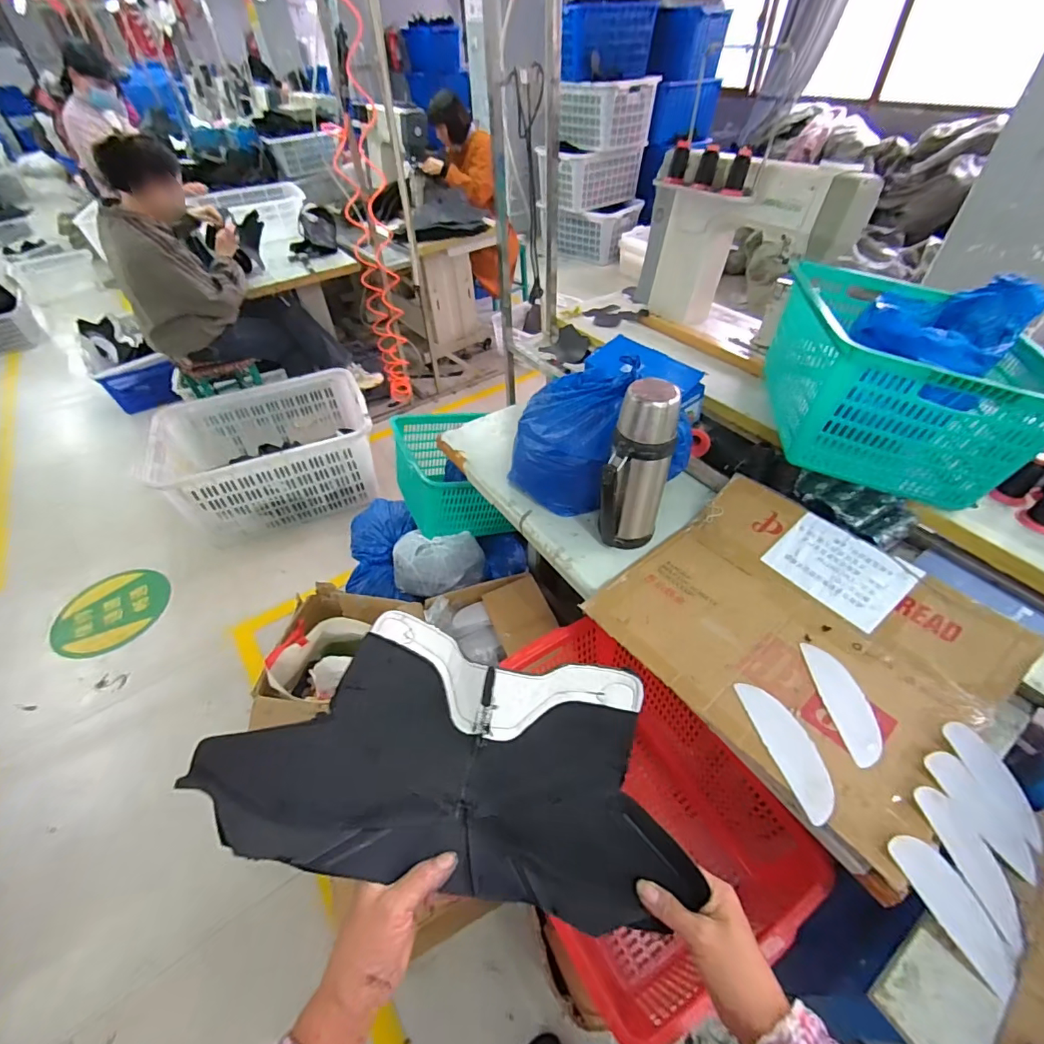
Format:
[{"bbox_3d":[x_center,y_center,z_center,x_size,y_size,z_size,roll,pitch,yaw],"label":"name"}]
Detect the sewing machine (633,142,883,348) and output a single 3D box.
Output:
[{"bbox_3d":[0.605,-0.786,1.409,0.180,0.448,0.628,-25,50,-21],"label":"sewing machine"}]

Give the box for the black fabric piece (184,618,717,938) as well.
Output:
[{"bbox_3d":[-0.043,0.212,0.439,0.428,0.073,0.213,18,56,-6],"label":"black fabric piece"}]

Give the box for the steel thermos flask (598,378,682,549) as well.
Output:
[{"bbox_3d":[0.211,-0.092,0.884,0.108,0.308,0.131,18,49,19],"label":"steel thermos flask"}]

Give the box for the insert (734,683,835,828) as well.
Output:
[{"bbox_3d":[0.377,0.314,0.684,0.062,0.010,0.189,-8,46,-5],"label":"insert"}]

